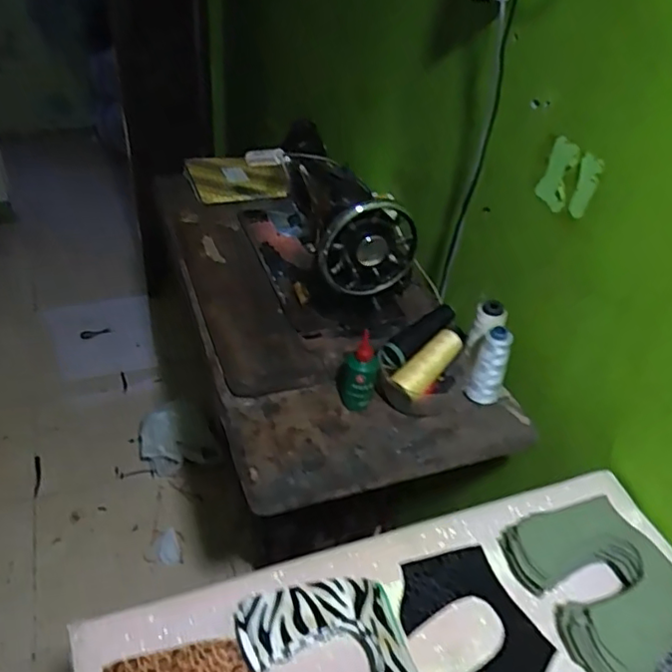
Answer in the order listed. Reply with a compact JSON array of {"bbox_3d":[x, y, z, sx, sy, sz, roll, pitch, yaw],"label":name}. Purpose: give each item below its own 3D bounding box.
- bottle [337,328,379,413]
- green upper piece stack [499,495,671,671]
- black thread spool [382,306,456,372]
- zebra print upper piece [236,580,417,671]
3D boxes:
[{"bbox_3d":[0.028,0.046,0.814,0.050,0.108,0.053,4,38,0],"label":"bottle"},{"bbox_3d":[0.263,0.243,0.626,0.139,0.047,0.171,-19,43,-26],"label":"green upper piece stack"},{"bbox_3d":[0.112,0.000,0.834,0.125,0.034,0.037,-37,50,-10],"label":"black thread spool"},{"bbox_3d":[-0.004,0.292,0.544,0.141,0.043,0.142,-7,39,-14],"label":"zebra print upper piece"}]

